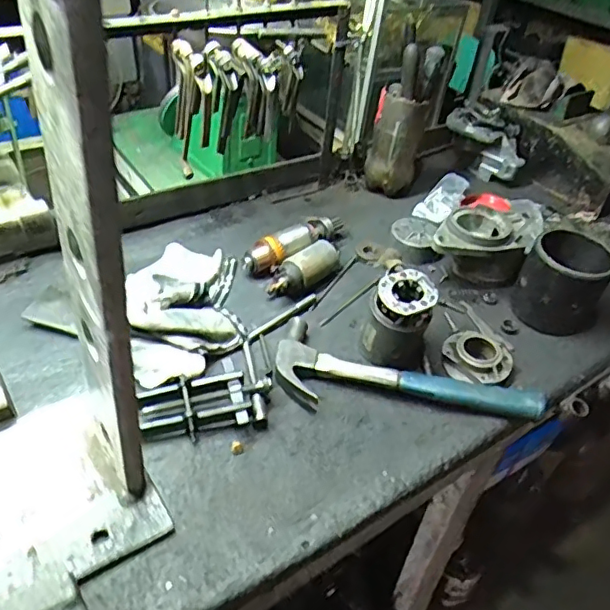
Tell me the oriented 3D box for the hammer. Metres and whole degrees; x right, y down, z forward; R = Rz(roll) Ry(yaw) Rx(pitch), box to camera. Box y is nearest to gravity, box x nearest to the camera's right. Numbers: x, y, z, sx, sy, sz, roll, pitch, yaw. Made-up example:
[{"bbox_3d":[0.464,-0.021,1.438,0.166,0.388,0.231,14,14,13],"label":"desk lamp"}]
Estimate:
[{"bbox_3d":[0.123,0.107,0.705,0.332,0.036,0.120,16,41,10],"label":"hammer"}]

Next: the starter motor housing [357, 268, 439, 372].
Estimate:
[{"bbox_3d":[0.119,0.017,0.727,0.084,0.114,0.077,16,41,10],"label":"starter motor housing"}]

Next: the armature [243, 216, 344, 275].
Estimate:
[{"bbox_3d":[-0.015,-0.098,0.878,0.184,0.047,0.057,-28,52,-34],"label":"armature"}]

